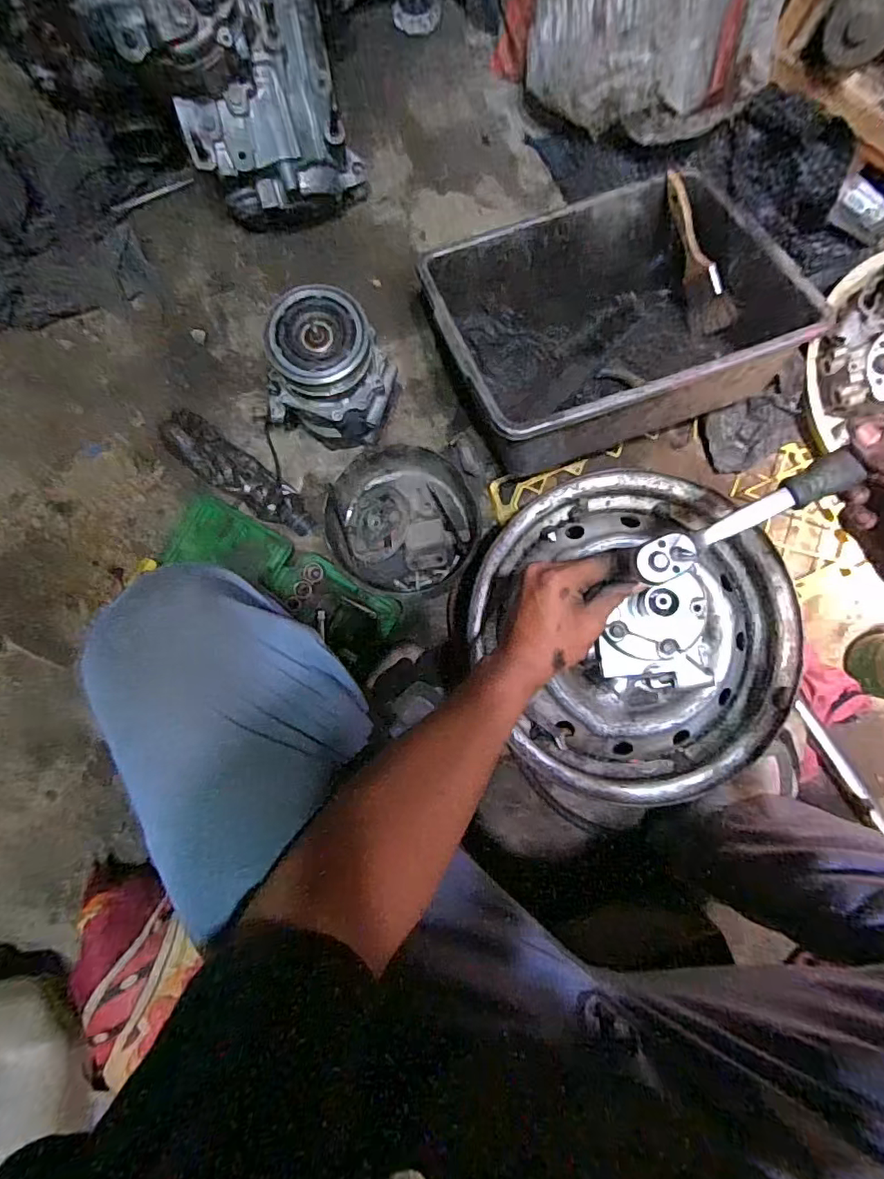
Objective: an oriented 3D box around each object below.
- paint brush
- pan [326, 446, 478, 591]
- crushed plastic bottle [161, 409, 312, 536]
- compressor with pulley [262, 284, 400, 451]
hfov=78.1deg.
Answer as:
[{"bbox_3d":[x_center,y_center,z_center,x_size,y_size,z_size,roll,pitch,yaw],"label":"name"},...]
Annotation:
[{"bbox_3d":[0.326,-0.426,0.707,0.022,0.055,0.198,-27,94,-35],"label":"paint brush"},{"bbox_3d":[-0.051,-0.094,0.724,0.192,0.045,0.187,0,84,0],"label":"pan"},{"bbox_3d":[-0.269,-0.152,0.727,0.224,0.070,0.066,37,85,-8],"label":"crushed plastic bottle"},{"bbox_3d":[-0.135,-0.256,0.670,0.139,0.184,0.122,20,84,2],"label":"compressor with pulley"}]

